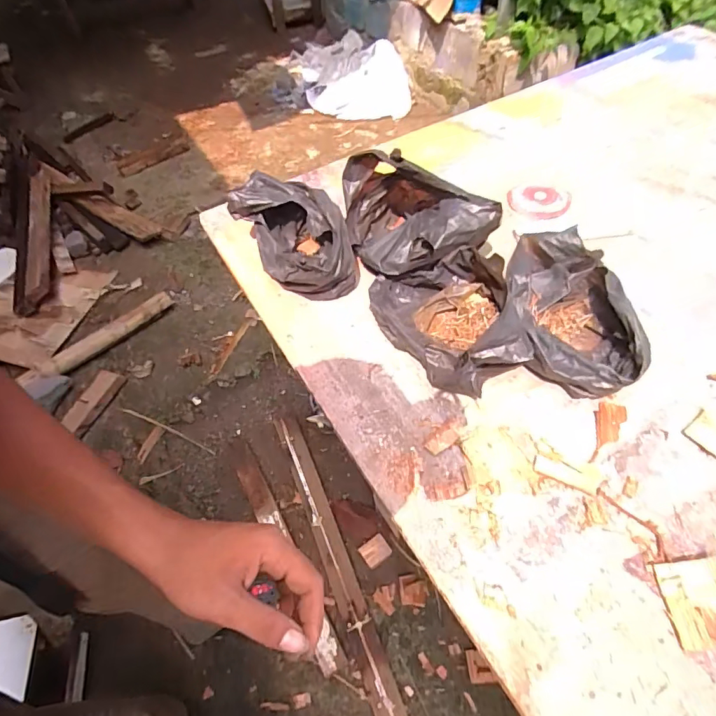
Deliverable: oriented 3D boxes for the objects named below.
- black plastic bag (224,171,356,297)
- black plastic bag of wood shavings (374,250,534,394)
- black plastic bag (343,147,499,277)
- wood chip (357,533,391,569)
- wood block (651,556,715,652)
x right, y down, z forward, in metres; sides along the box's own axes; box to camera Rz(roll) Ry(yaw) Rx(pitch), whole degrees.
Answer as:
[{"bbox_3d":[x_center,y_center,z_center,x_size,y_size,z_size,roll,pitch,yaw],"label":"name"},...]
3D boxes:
[{"bbox_3d":[-0.079,-0.166,0.631,0.191,0.087,0.122,34,63,25],"label":"black plastic bag"},{"bbox_3d":[0.102,-0.045,0.544,0.150,0.089,0.187,-8,54,-2],"label":"black plastic bag of wood shavings"},{"bbox_3d":[0.065,-0.188,0.618,0.146,0.123,0.192,-27,57,-15],"label":"black plastic bag"},{"bbox_3d":[0.042,0.470,1.124,0.069,0.009,0.061,-33,58,-18],"label":"wood chip"},{"bbox_3d":[0.291,0.209,0.395,0.054,0.010,0.066,-15,59,10],"label":"wood block"}]

